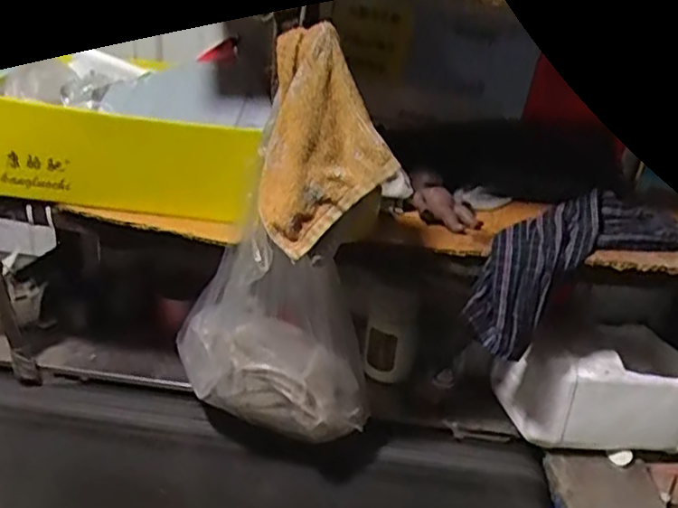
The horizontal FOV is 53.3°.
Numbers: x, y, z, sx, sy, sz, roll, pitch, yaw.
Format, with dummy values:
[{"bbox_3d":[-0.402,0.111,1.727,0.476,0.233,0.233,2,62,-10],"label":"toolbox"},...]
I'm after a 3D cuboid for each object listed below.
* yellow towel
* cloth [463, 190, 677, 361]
[{"bbox_3d":[-0.012,-0.108,0.672,0.122,0.199,0.083,-2,25,-17],"label":"yellow towel"},{"bbox_3d":[0.280,0.007,0.805,0.305,0.092,0.123,-28,37,-25],"label":"cloth"}]

